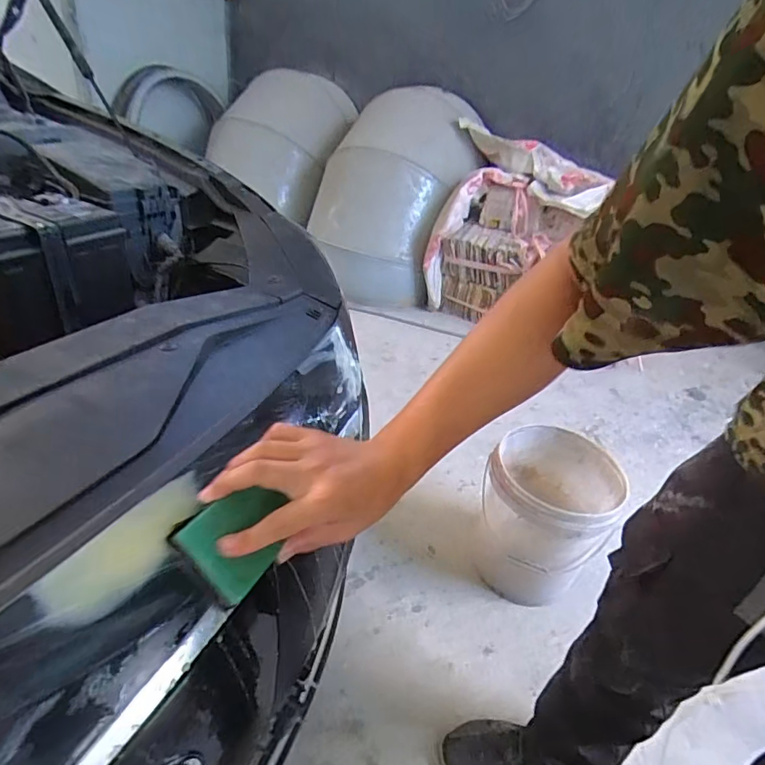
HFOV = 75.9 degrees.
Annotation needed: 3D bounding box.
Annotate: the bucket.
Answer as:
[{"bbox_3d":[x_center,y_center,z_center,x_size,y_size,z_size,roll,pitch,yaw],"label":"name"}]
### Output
[{"bbox_3d":[0.387,0.333,1.190,0.259,0.337,0.309,26,39,23],"label":"bucket"}]

